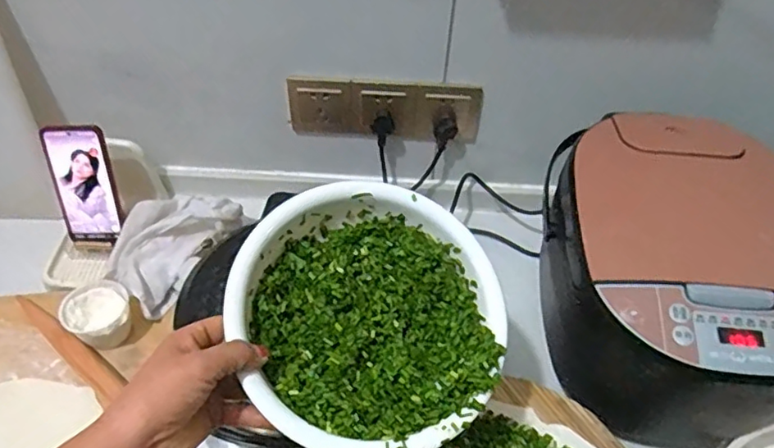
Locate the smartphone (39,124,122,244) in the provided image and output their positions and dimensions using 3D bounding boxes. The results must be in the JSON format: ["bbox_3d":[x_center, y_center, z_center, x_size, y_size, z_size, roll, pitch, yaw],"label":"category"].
[{"bbox_3d":[-0.398,-0.050,0.756,0.073,0.161,0.012,-1,24,-4],"label":"smartphone"}]

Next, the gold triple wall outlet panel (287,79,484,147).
[{"bbox_3d":[-0.002,-0.151,0.781,0.257,0.089,0.019,2,48,-1],"label":"gold triple wall outlet panel"}]

